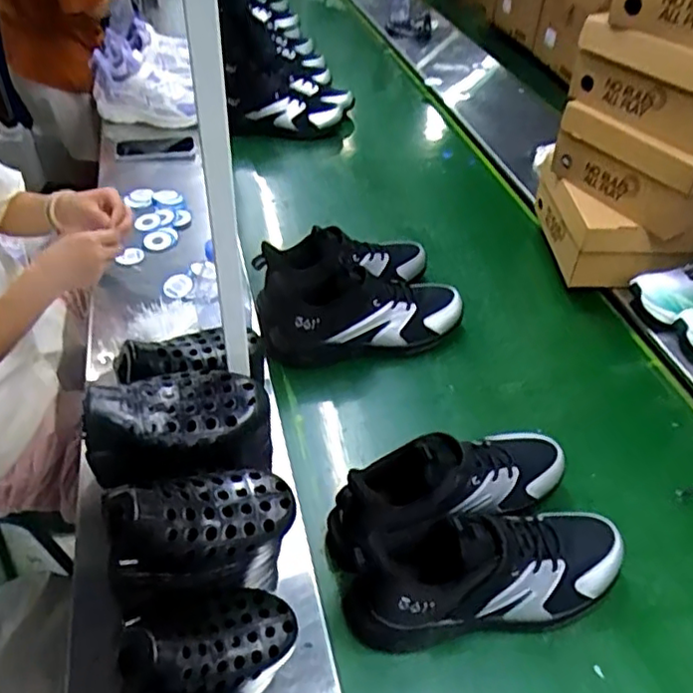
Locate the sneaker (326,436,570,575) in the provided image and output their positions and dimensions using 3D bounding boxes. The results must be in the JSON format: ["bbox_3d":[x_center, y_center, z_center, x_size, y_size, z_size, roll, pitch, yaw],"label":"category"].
[{"bbox_3d":[0.118,0.152,0.699,0.281,0.135,0.105,-18,48,-20],"label":"sneaker"}]

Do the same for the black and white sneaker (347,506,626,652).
[{"bbox_3d":[0.144,0.219,0.631,0.283,0.123,0.102,-4,45,-7],"label":"black and white sneaker"}]

